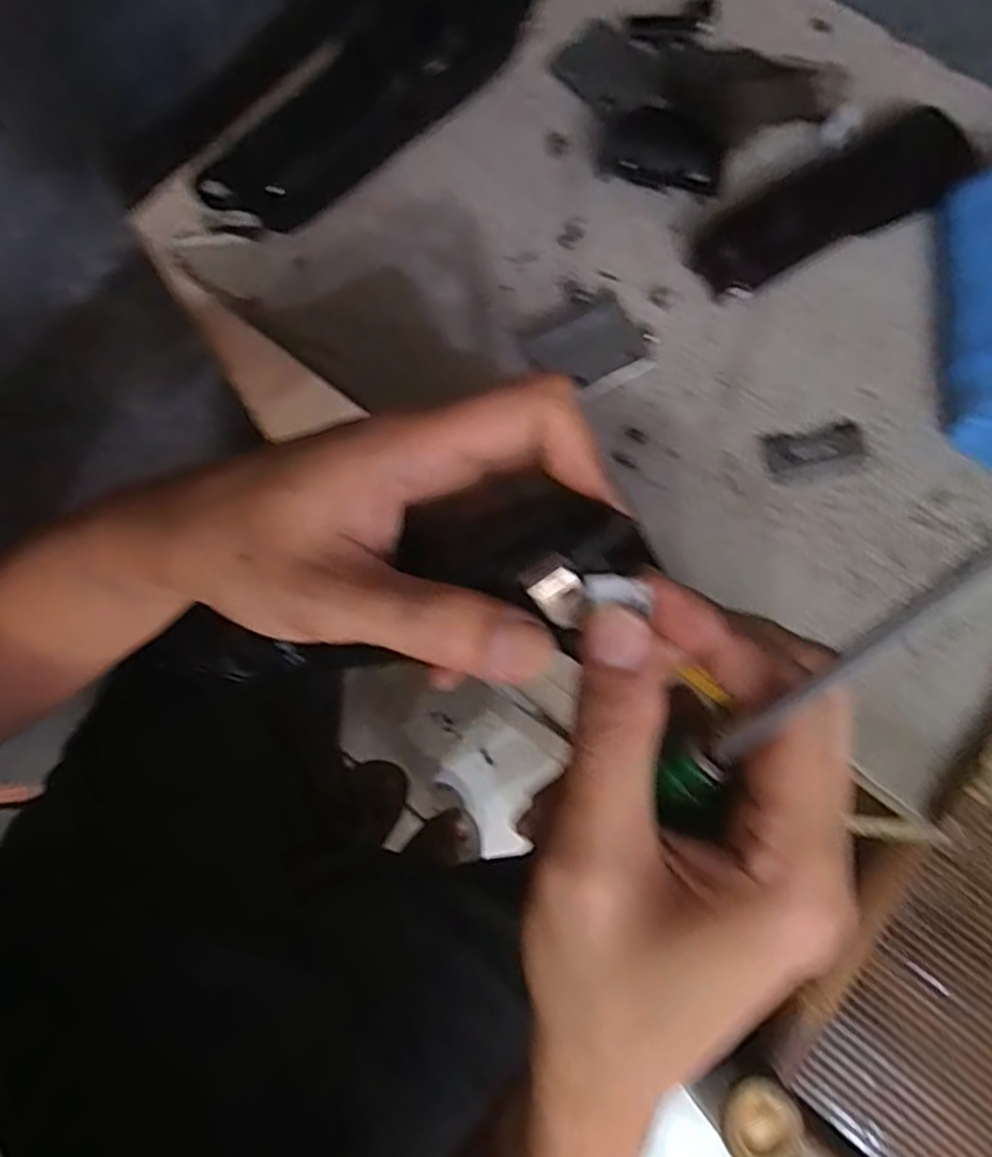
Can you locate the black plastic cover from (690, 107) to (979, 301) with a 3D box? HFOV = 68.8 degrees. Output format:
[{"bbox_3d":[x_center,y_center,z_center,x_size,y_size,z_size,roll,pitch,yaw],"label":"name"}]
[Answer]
[{"bbox_3d":[0.146,-0.162,0.311,0.136,0.008,0.042,-30,77,-9],"label":"black plastic cover"}]

